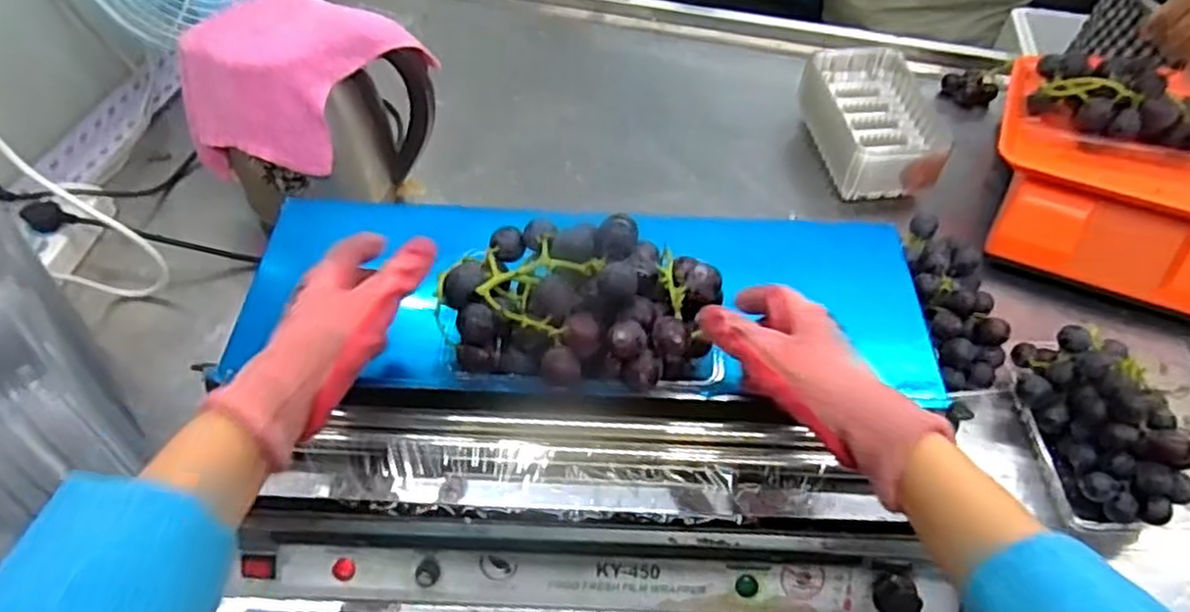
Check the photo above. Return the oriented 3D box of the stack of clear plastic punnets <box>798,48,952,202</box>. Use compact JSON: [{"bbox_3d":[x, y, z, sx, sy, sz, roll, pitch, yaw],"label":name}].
[{"bbox_3d":[0.317,-0.215,0.879,0.141,0.078,0.185,-5,52,-6],"label":"stack of clear plastic punnets"}]

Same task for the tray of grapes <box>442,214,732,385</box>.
[{"bbox_3d":[-0.008,-0.001,0.475,0.170,0.060,0.107,0,52,-2],"label":"tray of grapes"}]

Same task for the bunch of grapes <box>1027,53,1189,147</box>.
[{"bbox_3d":[0.570,-0.180,0.719,0.263,0.060,0.101,20,54,13],"label":"bunch of grapes"}]

